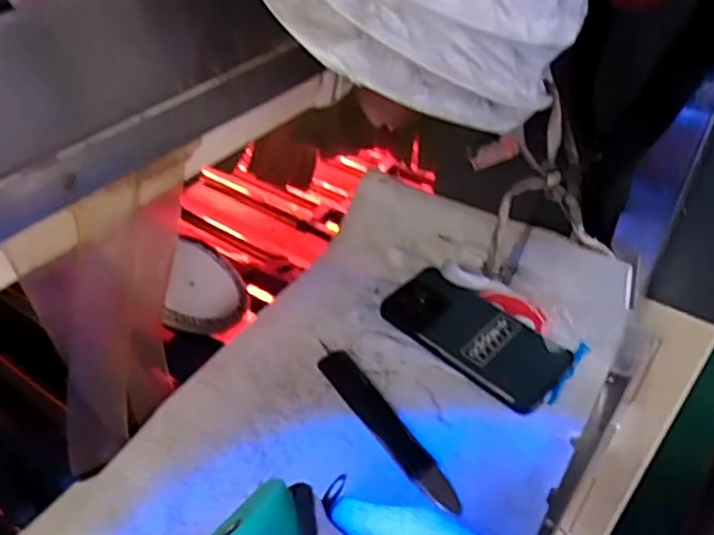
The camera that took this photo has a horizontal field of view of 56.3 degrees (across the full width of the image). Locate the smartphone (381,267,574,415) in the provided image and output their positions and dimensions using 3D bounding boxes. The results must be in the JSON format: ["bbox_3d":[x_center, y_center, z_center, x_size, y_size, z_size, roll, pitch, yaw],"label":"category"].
[{"bbox_3d":[0.100,0.058,0.590,0.165,0.014,0.079,34,60,28],"label":"smartphone"}]

